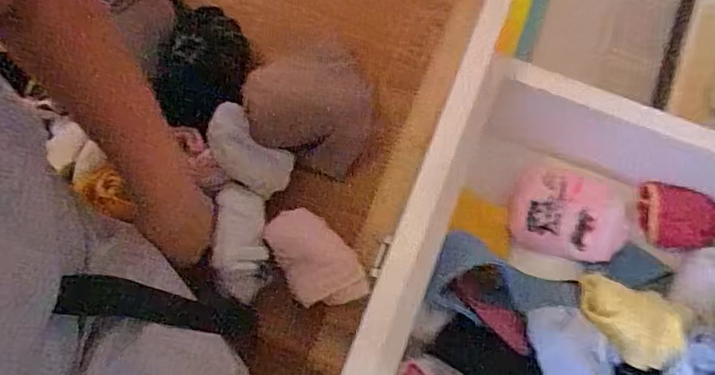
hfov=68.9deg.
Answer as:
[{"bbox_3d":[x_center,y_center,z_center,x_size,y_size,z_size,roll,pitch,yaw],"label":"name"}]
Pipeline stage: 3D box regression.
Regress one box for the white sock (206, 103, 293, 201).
[{"bbox_3d":[-0.107,-0.034,0.505,0.088,0.037,0.055,39,78,9],"label":"white sock"}]

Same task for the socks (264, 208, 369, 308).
[{"bbox_3d":[-0.041,0.069,0.510,0.068,0.028,0.104,-27,77,-7],"label":"socks"}]

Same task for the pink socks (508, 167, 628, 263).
[{"bbox_3d":[0.195,0.025,0.474,0.111,0.026,0.072,11,75,3],"label":"pink socks"}]

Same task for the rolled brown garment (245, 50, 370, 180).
[{"bbox_3d":[-0.049,-0.082,0.539,0.128,0.049,0.123,16,76,4],"label":"rolled brown garment"}]

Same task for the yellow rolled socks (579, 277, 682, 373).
[{"bbox_3d":[0.225,0.113,0.439,0.078,0.051,0.063,20,76,5],"label":"yellow rolled socks"}]

